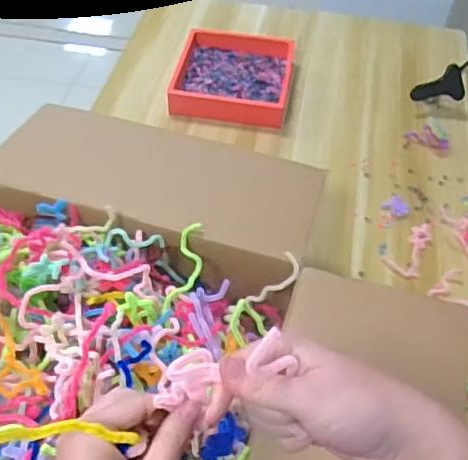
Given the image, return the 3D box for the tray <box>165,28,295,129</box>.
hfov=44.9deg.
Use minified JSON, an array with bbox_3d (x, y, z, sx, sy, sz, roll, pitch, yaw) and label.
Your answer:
[{"bbox_3d":[0.004,-0.357,1.300,0.262,0.048,0.283,9,47,1],"label":"tray"}]

